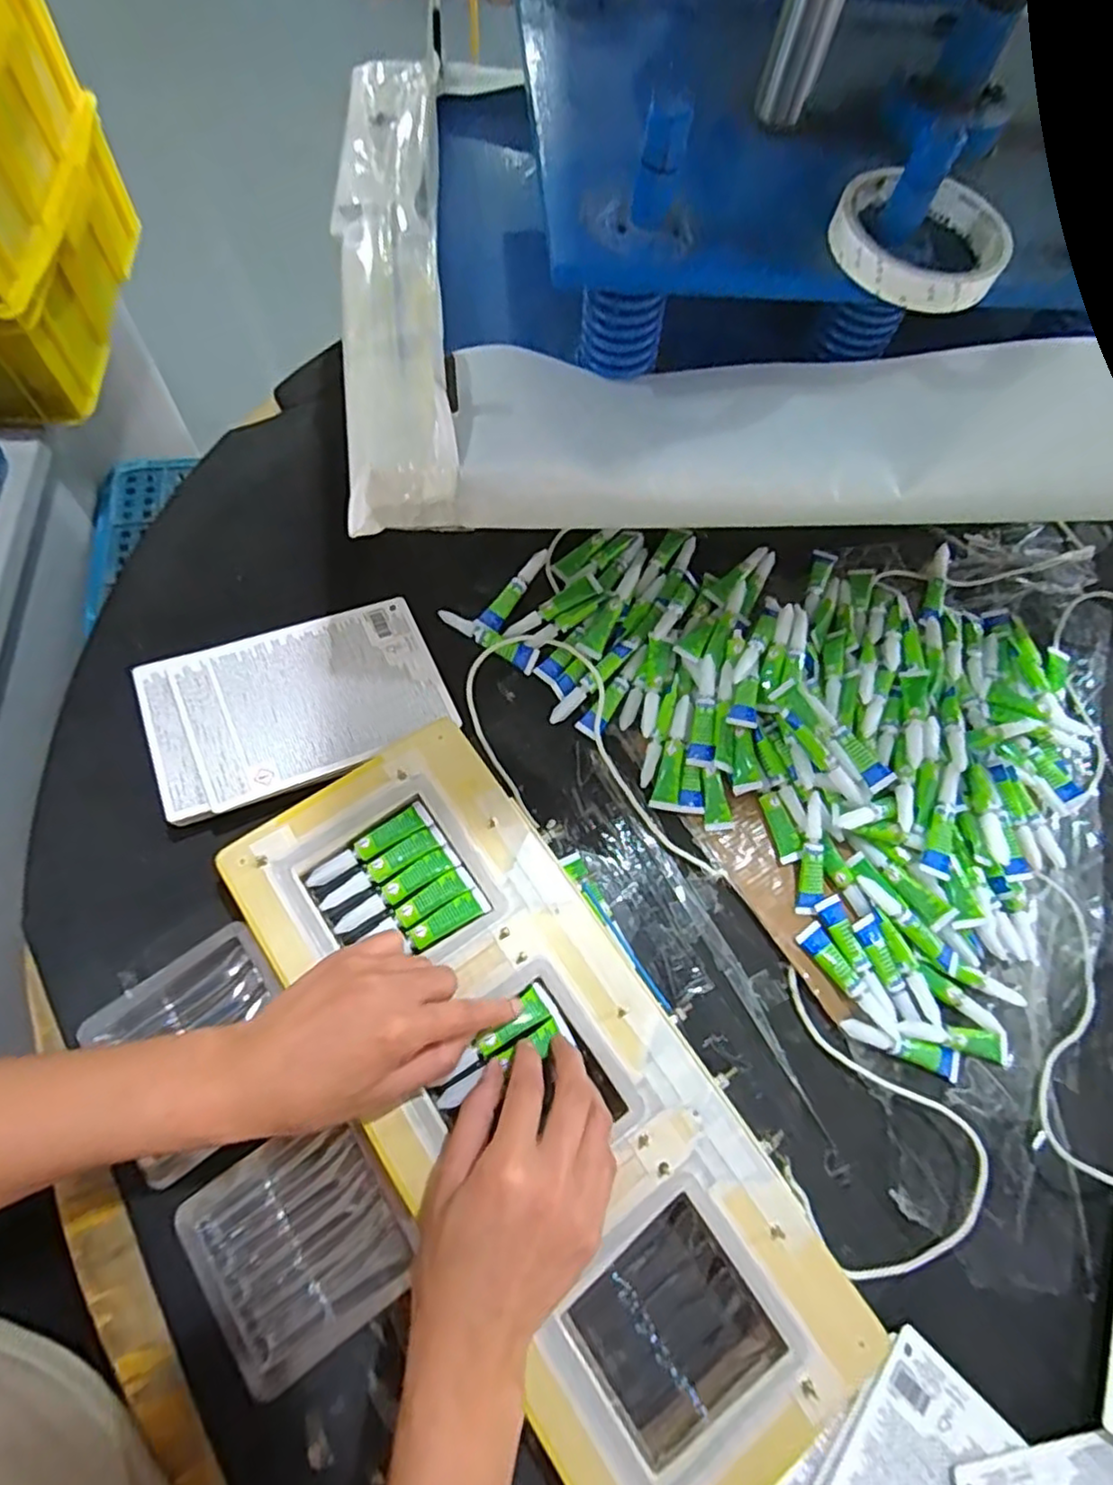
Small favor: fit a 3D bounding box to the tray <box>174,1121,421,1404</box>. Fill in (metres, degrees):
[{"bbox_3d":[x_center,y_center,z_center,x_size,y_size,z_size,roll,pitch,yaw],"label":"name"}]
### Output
[{"bbox_3d":[-0.140,0.271,0.367,0.102,0.016,0.101,-31,75,-17],"label":"tray"}]

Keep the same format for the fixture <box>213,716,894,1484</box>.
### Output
[{"bbox_3d":[-0.016,0.192,0.384,0.169,0.023,0.419,-33,76,-13],"label":"fixture"}]

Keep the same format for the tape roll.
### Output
[{"bbox_3d":[0.189,-0.262,0.354,0.088,0.017,0.088,13,67,-1],"label":"tape roll"}]

